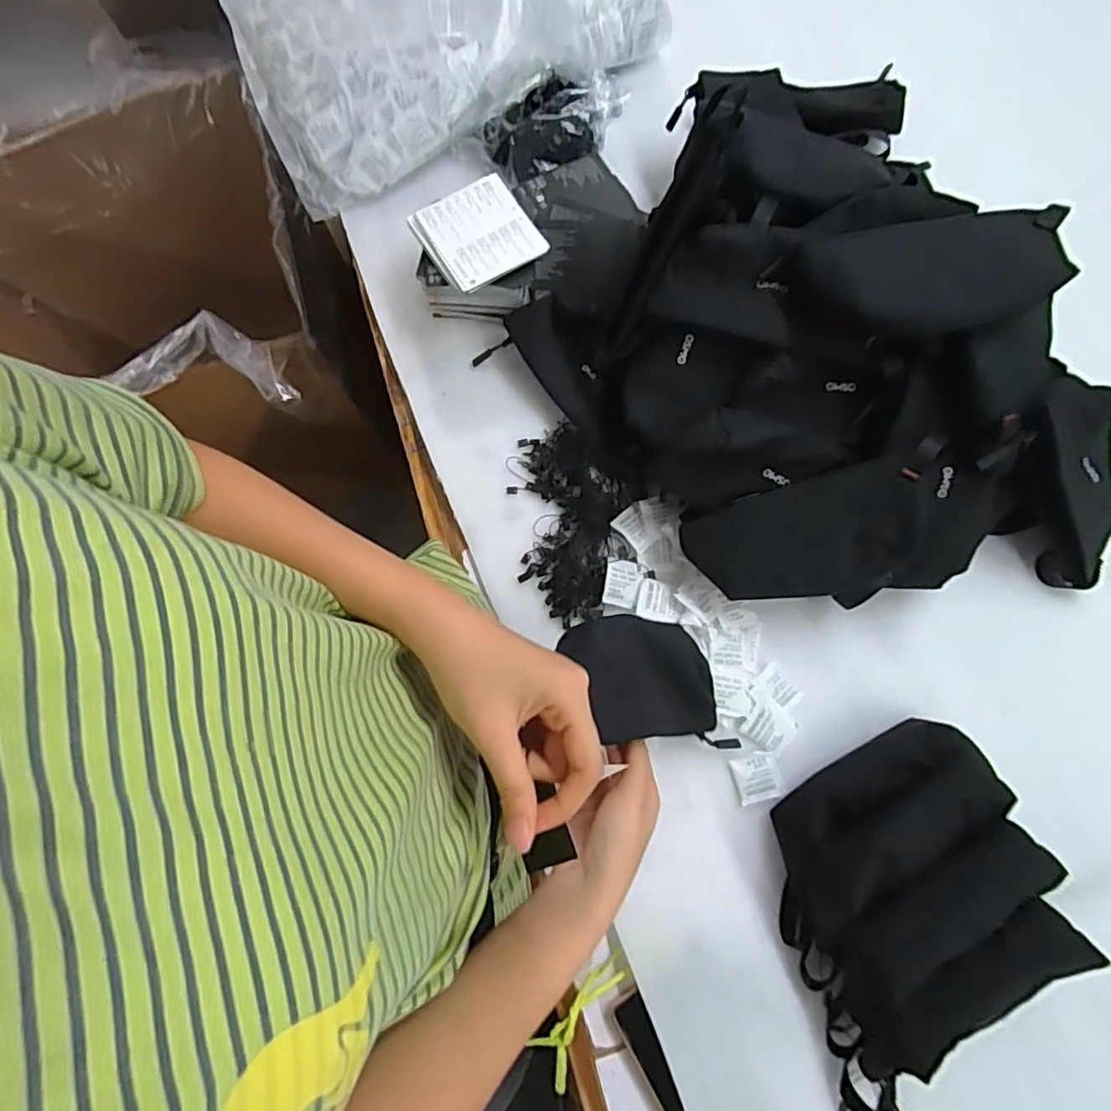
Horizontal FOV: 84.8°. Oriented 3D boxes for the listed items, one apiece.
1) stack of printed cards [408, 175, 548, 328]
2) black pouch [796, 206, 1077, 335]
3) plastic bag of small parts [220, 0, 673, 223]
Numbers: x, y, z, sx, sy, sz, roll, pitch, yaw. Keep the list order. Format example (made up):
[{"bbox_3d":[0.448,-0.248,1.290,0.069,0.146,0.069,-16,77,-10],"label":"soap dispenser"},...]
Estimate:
[{"bbox_3d":[-0.079,-0.292,0.604,0.115,0.071,0.113,-28,78,-5],"label":"stack of printed cards"},{"bbox_3d":[0.309,-0.220,0.478,0.208,0.038,0.100,-11,77,-1],"label":"black pouch"},{"bbox_3d":[-0.141,-0.622,0.677,0.448,0.081,0.342,-28,78,-5],"label":"plastic bag of small parts"}]

